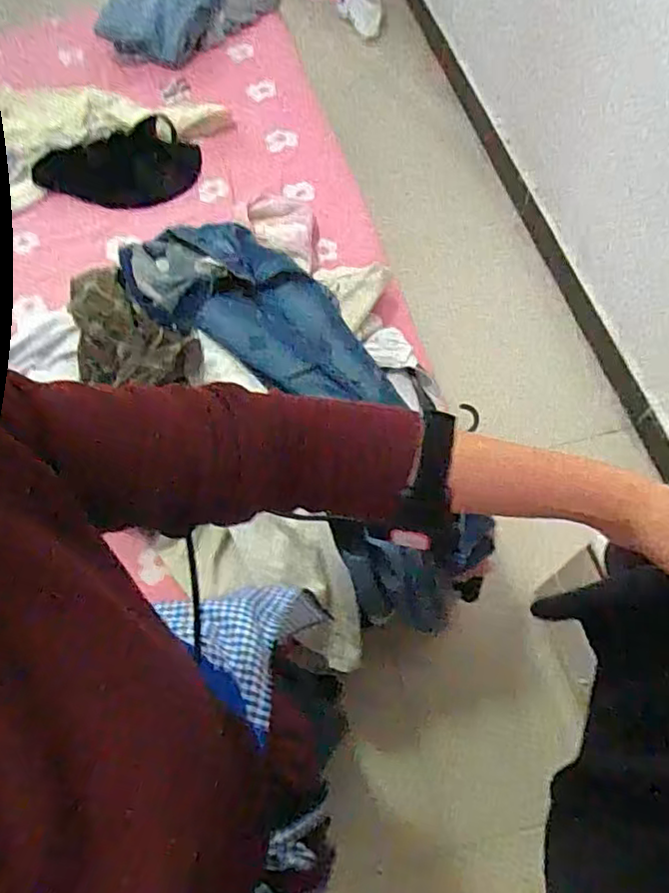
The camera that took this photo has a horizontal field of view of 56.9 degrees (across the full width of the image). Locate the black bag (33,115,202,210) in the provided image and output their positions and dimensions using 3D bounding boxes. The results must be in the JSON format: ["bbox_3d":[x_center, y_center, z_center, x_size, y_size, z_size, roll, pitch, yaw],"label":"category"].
[{"bbox_3d":[-0.534,-0.681,1.544,0.399,0.070,0.220,-19,65,-7],"label":"black bag"}]

